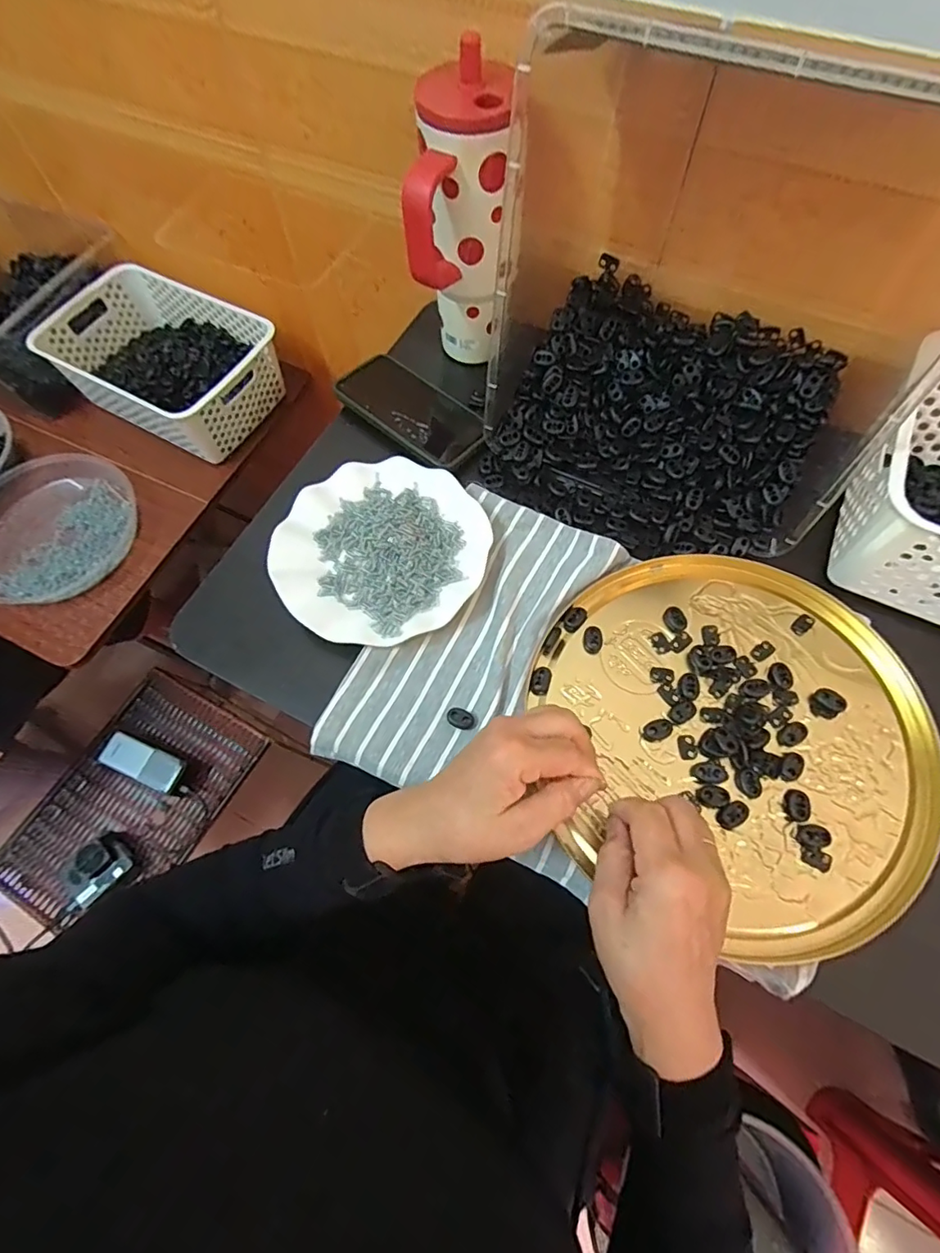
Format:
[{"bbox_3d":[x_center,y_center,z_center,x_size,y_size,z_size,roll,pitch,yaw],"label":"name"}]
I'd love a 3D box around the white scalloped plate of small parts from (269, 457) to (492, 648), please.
[{"bbox_3d":[-0.078,-0.068,0.469,0.174,0.021,0.178,-1,67,1],"label":"white scalloped plate of small parts"}]

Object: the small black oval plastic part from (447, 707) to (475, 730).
[{"bbox_3d":[-0.007,0.073,0.419,0.021,0.005,0.016,32,72,14],"label":"small black oval plastic part"}]

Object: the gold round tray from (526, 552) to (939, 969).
[{"bbox_3d":[0.197,0.073,0.407,0.289,0.015,0.277,-1,67,1],"label":"gold round tray"}]

